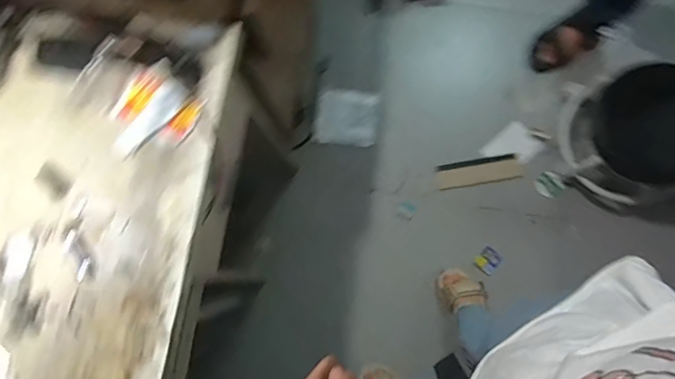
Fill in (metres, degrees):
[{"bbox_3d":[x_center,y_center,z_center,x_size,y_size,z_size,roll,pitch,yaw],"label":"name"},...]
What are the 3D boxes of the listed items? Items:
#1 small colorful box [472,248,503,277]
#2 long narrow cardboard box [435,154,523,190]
[{"bbox_3d":[0.400,0.190,1.263,0.056,0.006,0.066,40,85,9],"label":"small colorful box"},{"bbox_3d":[0.385,-0.050,1.296,0.221,0.017,0.071,-8,80,2],"label":"long narrow cardboard box"}]

